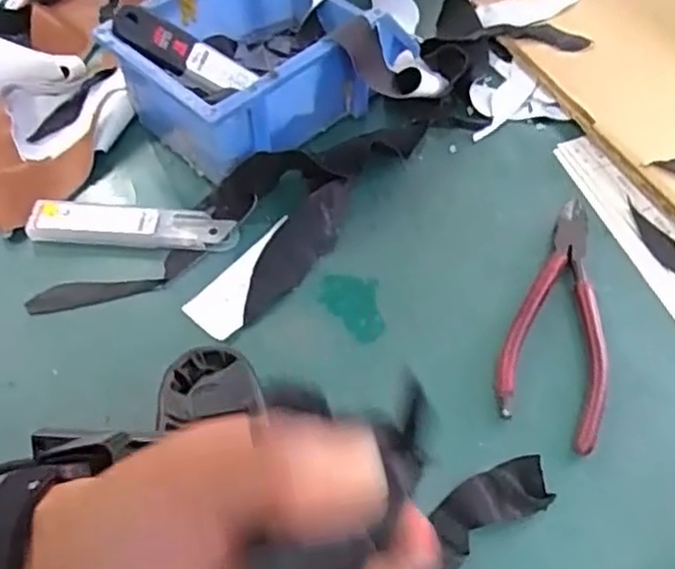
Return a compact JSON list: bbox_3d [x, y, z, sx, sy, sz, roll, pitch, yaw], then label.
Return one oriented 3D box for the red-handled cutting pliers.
[{"bbox_3d":[0.131,0.015,0.399,0.056,0.006,0.155,19,59,12],"label":"red-handled cutting pliers"}]

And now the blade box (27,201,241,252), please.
[{"bbox_3d":[-0.126,-0.037,0.433,0.125,0.012,0.025,3,57,2],"label":"blade box"}]

